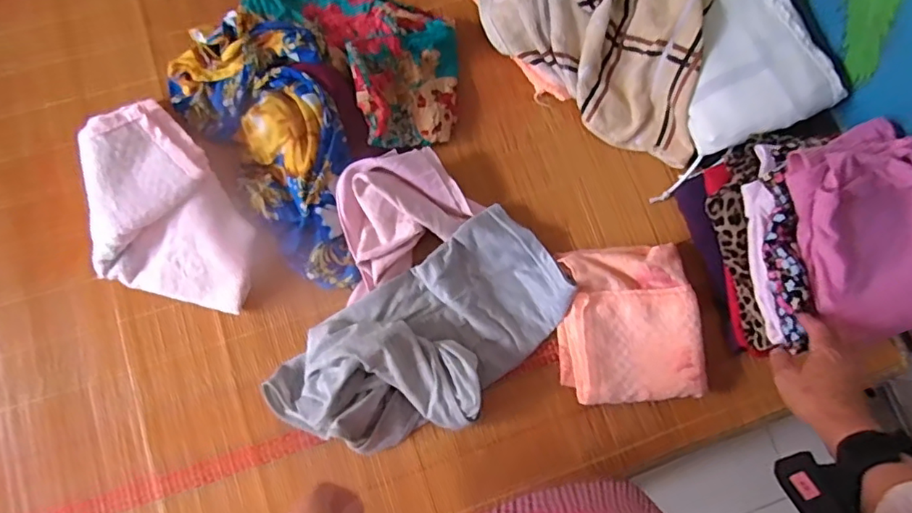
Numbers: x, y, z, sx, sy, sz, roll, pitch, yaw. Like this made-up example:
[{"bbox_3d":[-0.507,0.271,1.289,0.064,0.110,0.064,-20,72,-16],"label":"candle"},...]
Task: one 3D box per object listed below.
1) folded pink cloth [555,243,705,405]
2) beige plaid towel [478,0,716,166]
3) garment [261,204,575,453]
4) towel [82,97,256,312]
[{"bbox_3d":[0.212,0.081,0.690,0.165,0.046,0.185,-1,77,-1],"label":"folded pink cloth"},{"bbox_3d":[0.202,-0.321,0.742,0.381,0.108,0.241,36,79,7],"label":"beige plaid towel"},{"bbox_3d":[-0.032,0.103,0.662,0.366,0.063,0.190,-34,80,-8],"label":"garment"},{"bbox_3d":[-0.362,-0.050,0.679,0.170,0.061,0.288,-34,80,-8],"label":"towel"}]

